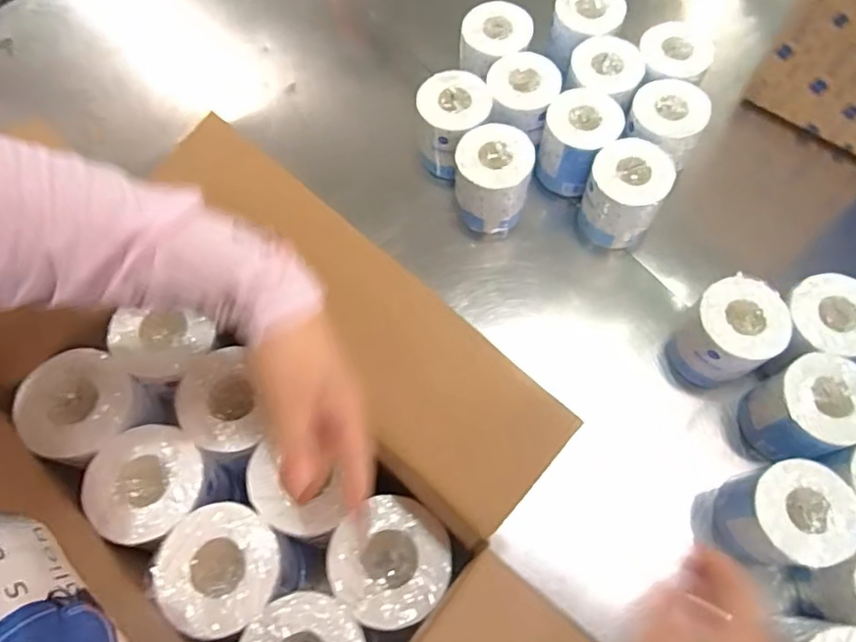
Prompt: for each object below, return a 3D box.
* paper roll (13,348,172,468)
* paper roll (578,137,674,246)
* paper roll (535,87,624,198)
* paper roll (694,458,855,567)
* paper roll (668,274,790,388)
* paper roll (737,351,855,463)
[{"bbox_3d":[-0.312,0.087,0.564,0.094,0.082,0.098,-1,68,3],"label":"paper roll"},{"bbox_3d":[0.260,-0.168,0.803,0.094,0.119,0.103,-1,68,3],"label":"paper roll"},{"bbox_3d":[0.210,-0.250,0.839,0.099,0.101,0.111,29,73,14],"label":"paper roll"},{"bbox_3d":[0.369,0.210,0.639,0.116,0.118,0.103,-6,68,1],"label":"paper roll"},{"bbox_3d":[0.355,0.018,0.716,0.098,0.117,0.093,-1,68,3],"label":"paper roll"},{"bbox_3d":[0.422,0.101,0.673,0.097,0.107,0.093,-1,68,3],"label":"paper roll"}]

